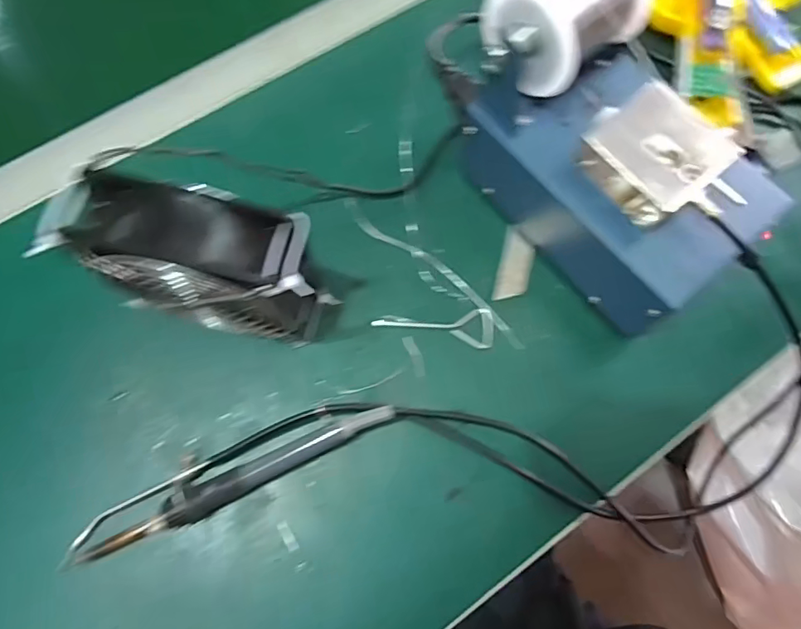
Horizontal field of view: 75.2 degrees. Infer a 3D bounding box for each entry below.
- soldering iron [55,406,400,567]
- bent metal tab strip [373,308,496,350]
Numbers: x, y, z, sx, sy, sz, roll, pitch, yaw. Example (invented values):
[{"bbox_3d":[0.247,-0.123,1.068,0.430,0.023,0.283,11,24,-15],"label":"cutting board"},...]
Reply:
[{"bbox_3d":[-0.106,0.097,0.321,0.208,0.030,0.035,-25,75,-9],"label":"soldering iron"},{"bbox_3d":[0.024,0.013,0.364,0.083,0.004,0.028,-6,73,-3],"label":"bent metal tab strip"}]

